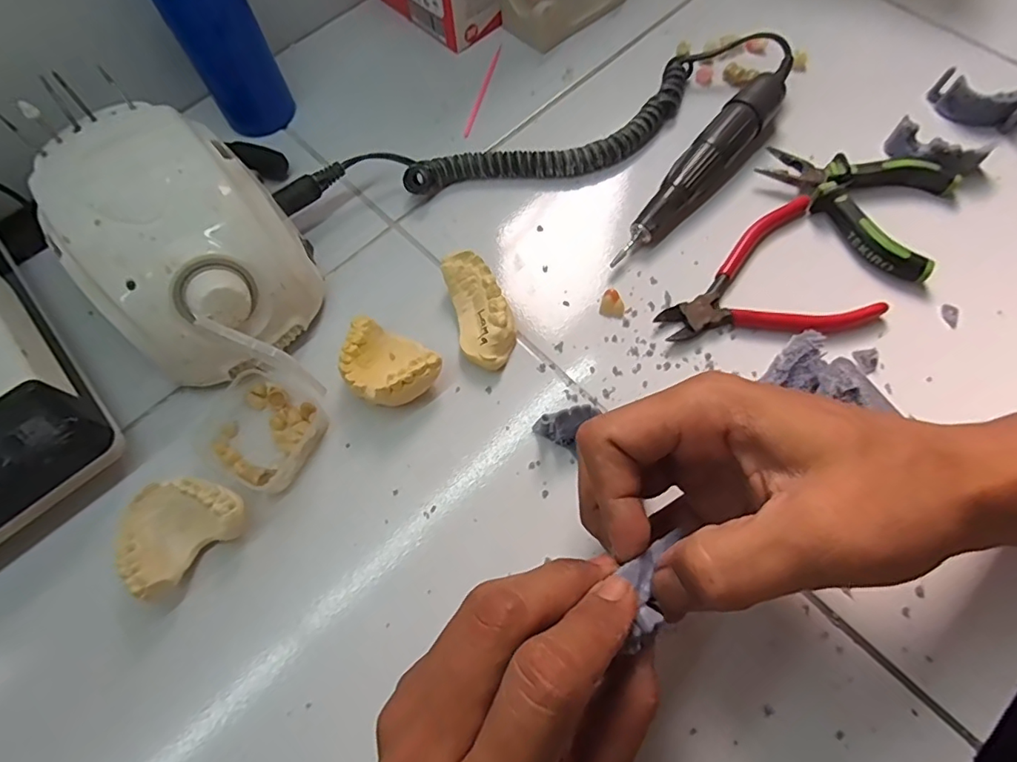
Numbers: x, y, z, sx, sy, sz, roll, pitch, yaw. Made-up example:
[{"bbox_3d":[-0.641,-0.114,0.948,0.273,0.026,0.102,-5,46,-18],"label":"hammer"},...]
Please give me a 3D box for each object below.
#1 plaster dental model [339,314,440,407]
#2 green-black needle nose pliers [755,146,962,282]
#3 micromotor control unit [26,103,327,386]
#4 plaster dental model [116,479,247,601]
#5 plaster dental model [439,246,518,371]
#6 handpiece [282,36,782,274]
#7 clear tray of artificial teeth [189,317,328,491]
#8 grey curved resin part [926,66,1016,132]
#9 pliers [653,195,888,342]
[{"bbox_3d":[-0.069,-0.008,0.303,0.056,0.027,0.041,34,72,15],"label":"plaster dental model"},{"bbox_3d":[0.216,-0.113,0.344,0.111,0.019,0.082,22,70,11],"label":"green-black needle nose pliers"},{"bbox_3d":[-0.175,-0.077,0.305,0.103,0.078,0.138,-37,71,-13],"label":"micromotor control unit"},{"bbox_3d":[-0.164,0.071,0.275,0.056,0.026,0.048,-40,72,-14],"label":"plaster dental model"},{"bbox_3d":[-0.016,-0.040,0.318,0.031,0.022,0.069,-15,68,-4],"label":"plaster dental model"},{"bbox_3d":[0.037,-0.135,0.347,0.338,0.030,0.134,-22,68,-7],"label":"handpiece"},{"bbox_3d":[-0.137,0.017,0.287,0.067,0.047,0.067,26,77,11],"label":"clear tray of artificial teeth"},{"bbox_3d":[0.321,-0.189,0.369,0.060,0.023,0.021,18,69,9],"label":"grey curved resin part"},{"bbox_3d":[0.144,-0.056,0.322,0.117,0.011,0.085,-18,68,-6],"label":"pliers"}]

